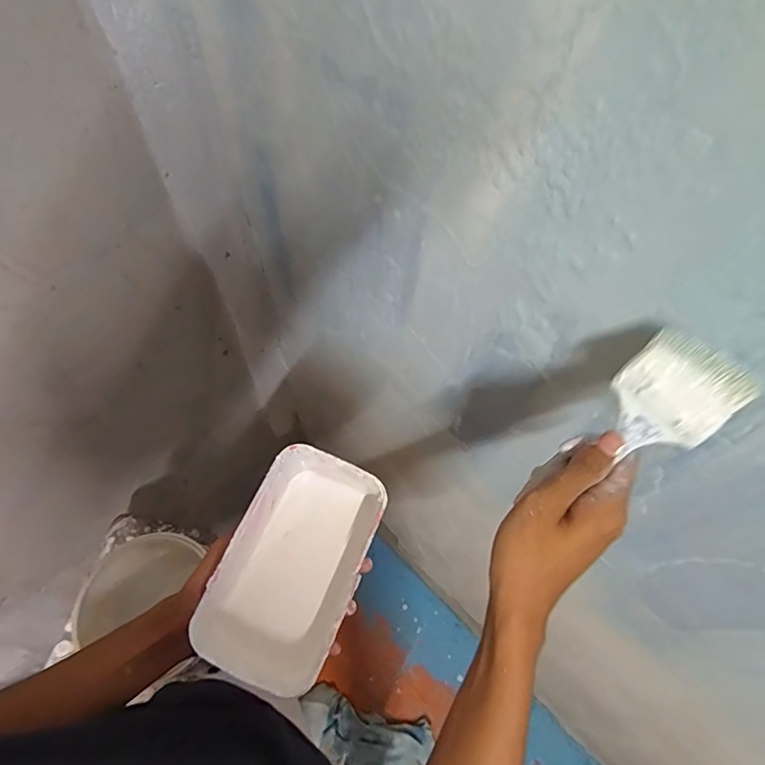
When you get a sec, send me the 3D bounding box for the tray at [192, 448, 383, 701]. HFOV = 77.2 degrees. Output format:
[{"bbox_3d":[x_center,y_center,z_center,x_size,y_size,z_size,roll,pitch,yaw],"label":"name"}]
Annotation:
[{"bbox_3d":[-0.082,0.156,0.433,0.117,0.077,0.194,26,62,12],"label":"tray"}]

